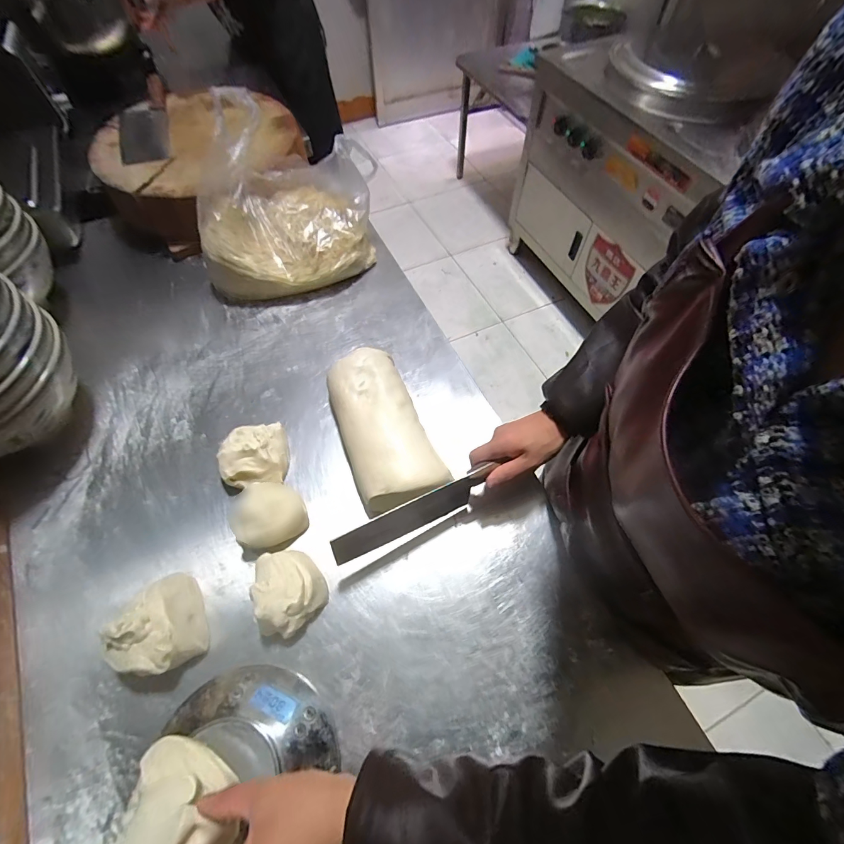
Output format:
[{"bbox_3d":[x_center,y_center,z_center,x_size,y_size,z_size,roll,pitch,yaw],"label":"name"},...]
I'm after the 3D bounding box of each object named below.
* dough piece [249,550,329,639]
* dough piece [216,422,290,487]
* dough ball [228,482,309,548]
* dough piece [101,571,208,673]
[{"bbox_3d":[-0.155,0.198,0.461,0.078,0.055,0.095,-7,62,-5],"label":"dough piece"},{"bbox_3d":[-0.237,0.045,0.553,0.084,0.040,0.083,-16,63,-10],"label":"dough piece"},{"bbox_3d":[-0.200,0.120,0.510,0.083,0.051,0.075,-32,67,-17],"label":"dough ball"},{"bbox_3d":[-0.297,0.226,0.437,0.077,0.072,0.098,-19,64,-11],"label":"dough piece"}]

